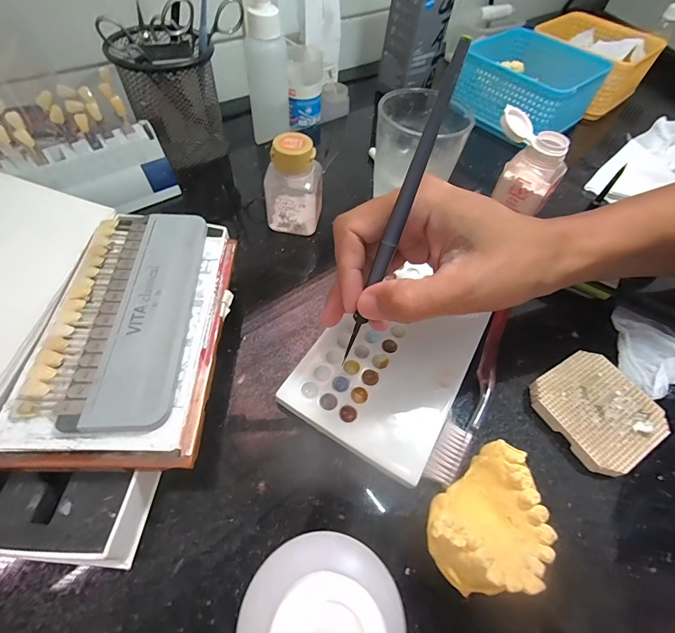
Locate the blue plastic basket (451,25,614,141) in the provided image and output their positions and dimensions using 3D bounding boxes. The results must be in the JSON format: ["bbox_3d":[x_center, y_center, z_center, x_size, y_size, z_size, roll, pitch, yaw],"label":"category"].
[{"bbox_3d":[0.230,-0.279,0.434,0.135,0.067,0.135,37,60,19],"label":"blue plastic basket"}]

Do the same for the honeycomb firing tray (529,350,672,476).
[{"bbox_3d":[0.165,0.058,0.229,0.068,0.012,0.065,-24,61,-21],"label":"honeycomb firing tray"}]

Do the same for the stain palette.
[{"bbox_3d":[0.034,0.030,0.237,0.092,0.011,0.124,29,59,14],"label":"stain palette"}]

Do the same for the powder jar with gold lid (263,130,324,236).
[{"bbox_3d":[-0.034,-0.101,0.287,0.045,0.076,0.031,0,55,-5],"label":"powder jar with gold lid"}]

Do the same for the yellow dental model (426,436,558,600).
[{"bbox_3d":[0.075,0.101,0.176,0.065,0.036,0.049,-31,63,-24],"label":"yellow dental model"}]

